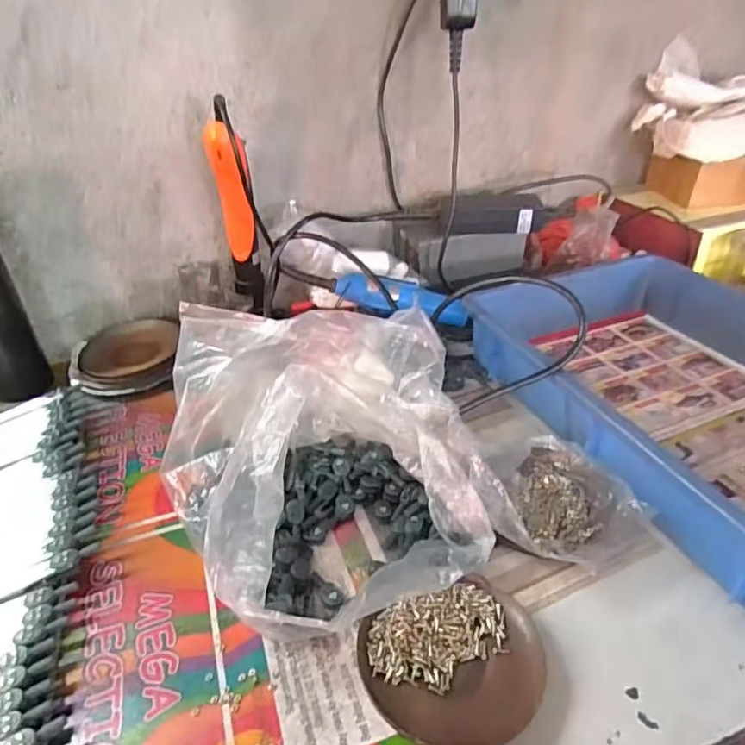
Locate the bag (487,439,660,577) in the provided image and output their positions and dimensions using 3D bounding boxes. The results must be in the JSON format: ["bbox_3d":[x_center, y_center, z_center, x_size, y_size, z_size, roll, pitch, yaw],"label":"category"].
[{"bbox_3d":[0.152,0.108,0.451,0.106,0.038,0.122,-18,37,-21],"label":"bag"}]

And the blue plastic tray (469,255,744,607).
[{"bbox_3d":[0.314,0.014,0.538,0.301,0.078,0.440,-17,37,-20],"label":"blue plastic tray"}]

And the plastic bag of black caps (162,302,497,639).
[{"bbox_3d":[-0.047,0.060,0.450,0.250,0.107,0.290,-5,35,-4],"label":"plastic bag of black caps"}]

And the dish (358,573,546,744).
[{"bbox_3d":[0.053,0.185,0.350,0.110,0.017,0.096,-14,36,-17],"label":"dish"}]

